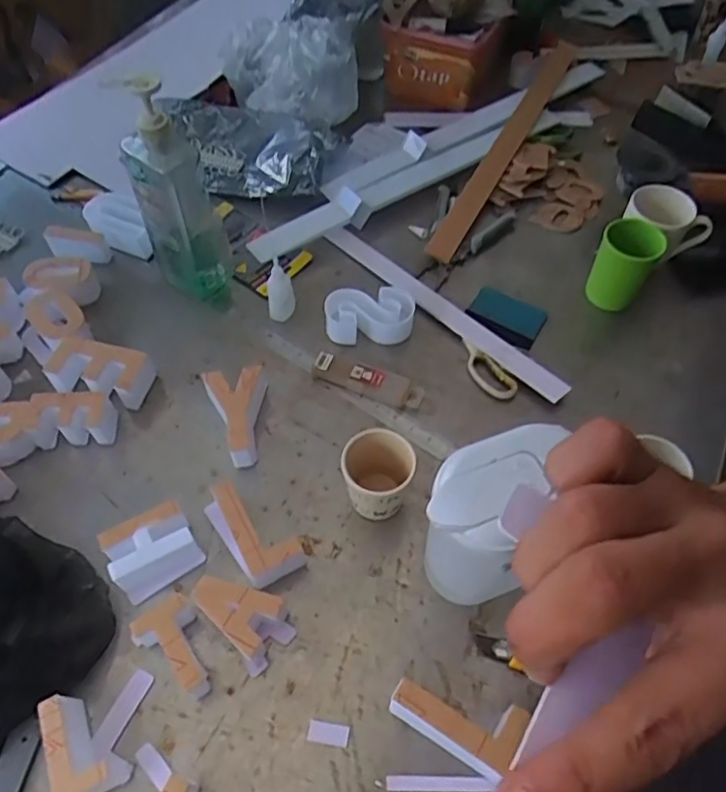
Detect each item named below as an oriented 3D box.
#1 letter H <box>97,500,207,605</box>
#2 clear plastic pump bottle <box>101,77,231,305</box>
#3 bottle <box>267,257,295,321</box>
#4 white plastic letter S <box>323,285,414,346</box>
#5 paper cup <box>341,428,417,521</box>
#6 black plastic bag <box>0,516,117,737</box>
[{"bbox_3d":[-0.214,0.156,0.638,0.084,0.046,0.066,-32,62,-19],"label":"letter H"},{"bbox_3d":[-0.224,-0.238,0.756,0.066,0.274,0.103,-39,64,-22],"label":"clear plastic pump bottle"},{"bbox_3d":[-0.108,-0.136,0.812,0.033,0.084,0.028,-8,57,-5],"label":"bottle"},{"bbox_3d":[0.011,-0.104,0.808,0.118,0.041,0.064,-7,56,-4],"label":"white plastic letter S"},{"bbox_3d":[0.016,0.087,0.661,0.070,0.087,0.071,0,56,0],"label":"paper cup"},{"bbox_3d":[-0.355,0.228,0.595,0.184,0.039,0.200,22,59,15],"label":"black plastic bag"}]

